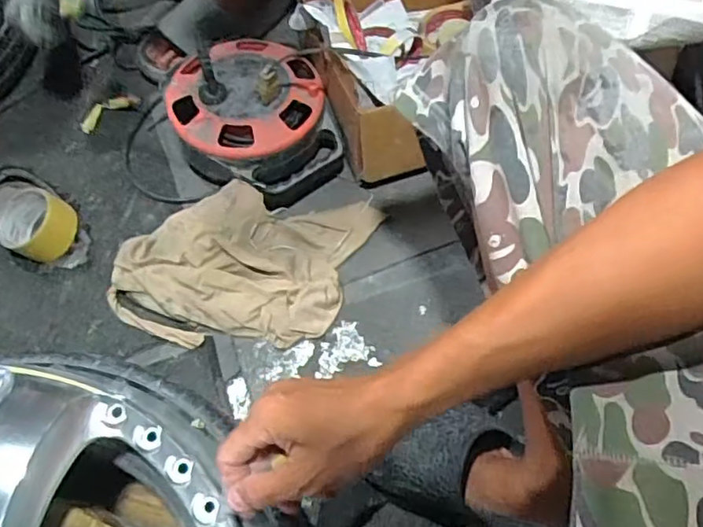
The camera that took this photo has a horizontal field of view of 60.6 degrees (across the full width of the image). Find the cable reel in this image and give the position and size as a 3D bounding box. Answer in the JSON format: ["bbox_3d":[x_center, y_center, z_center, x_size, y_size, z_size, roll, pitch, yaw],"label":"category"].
[{"bbox_3d":[-0.137,-0.201,0.816,0.210,0.132,0.247,-22,63,-10],"label":"cable reel"}]

